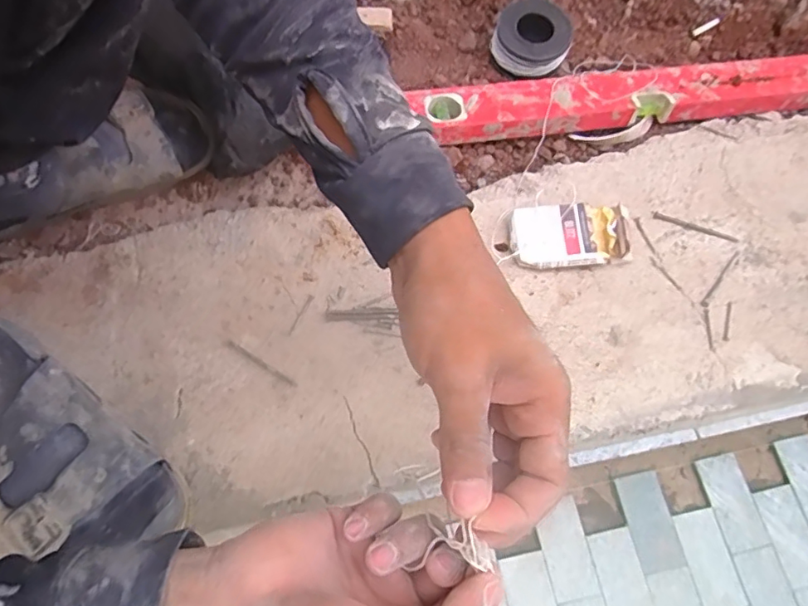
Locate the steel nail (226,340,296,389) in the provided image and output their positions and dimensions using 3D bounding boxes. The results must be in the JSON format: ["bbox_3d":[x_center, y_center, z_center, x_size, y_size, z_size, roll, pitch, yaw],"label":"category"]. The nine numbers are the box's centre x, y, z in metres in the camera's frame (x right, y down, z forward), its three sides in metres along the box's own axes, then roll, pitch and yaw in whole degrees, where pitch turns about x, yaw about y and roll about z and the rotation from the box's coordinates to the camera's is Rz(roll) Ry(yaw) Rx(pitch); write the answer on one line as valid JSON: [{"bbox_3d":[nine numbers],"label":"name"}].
[{"bbox_3d":[-0.123,0.052,0.453,0.073,0.004,0.006,31,70,9],"label":"steel nail"}]

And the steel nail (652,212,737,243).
[{"bbox_3d":[0.278,-0.072,0.505,0.080,0.004,0.006,20,68,5],"label":"steel nail"}]

